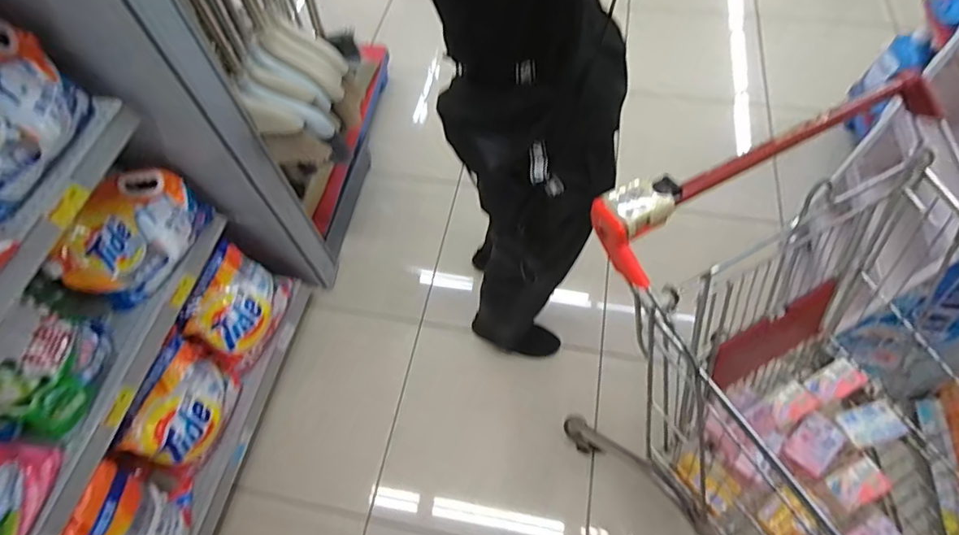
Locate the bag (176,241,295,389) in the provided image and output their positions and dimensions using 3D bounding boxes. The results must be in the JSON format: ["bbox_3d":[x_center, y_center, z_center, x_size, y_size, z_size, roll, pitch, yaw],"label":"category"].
[{"bbox_3d":[-0.689,0.121,1.412,0.125,0.260,0.327,14,63,10],"label":"bag"}]

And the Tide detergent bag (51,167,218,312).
[{"bbox_3d":[-0.817,-0.083,1.164,0.163,0.194,0.317,4,61,5],"label":"Tide detergent bag"}]

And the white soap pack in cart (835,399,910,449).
[{"bbox_3d":[0.736,0.296,0.927,0.098,0.028,0.068,-16,62,-6],"label":"white soap pack in cart"}]

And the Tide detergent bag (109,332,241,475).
[{"bbox_3d":[-0.757,0.361,1.282,0.114,0.253,0.279,14,63,10],"label":"Tide detergent bag"}]

